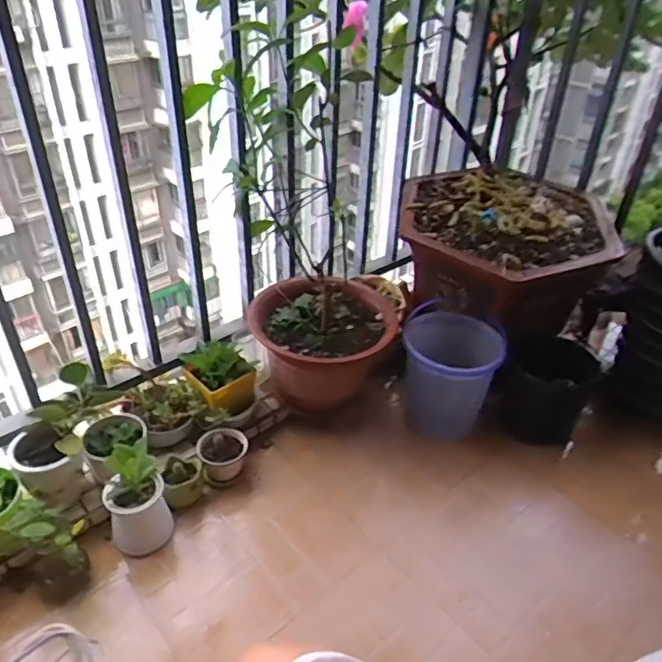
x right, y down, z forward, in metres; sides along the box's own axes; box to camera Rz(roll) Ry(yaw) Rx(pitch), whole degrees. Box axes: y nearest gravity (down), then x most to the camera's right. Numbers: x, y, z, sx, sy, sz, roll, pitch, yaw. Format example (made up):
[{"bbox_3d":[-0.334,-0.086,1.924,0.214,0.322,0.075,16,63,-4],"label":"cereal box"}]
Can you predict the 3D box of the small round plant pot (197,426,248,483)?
[{"bbox_3d":[-0.220,0.252,1.150,0.084,0.103,0.082,2,36,-1],"label":"small round plant pot"}]

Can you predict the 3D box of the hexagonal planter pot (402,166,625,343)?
[{"bbox_3d":[0.382,-0.191,1.280,0.437,0.221,0.387,7,36,6],"label":"hexagonal planter pot"}]

